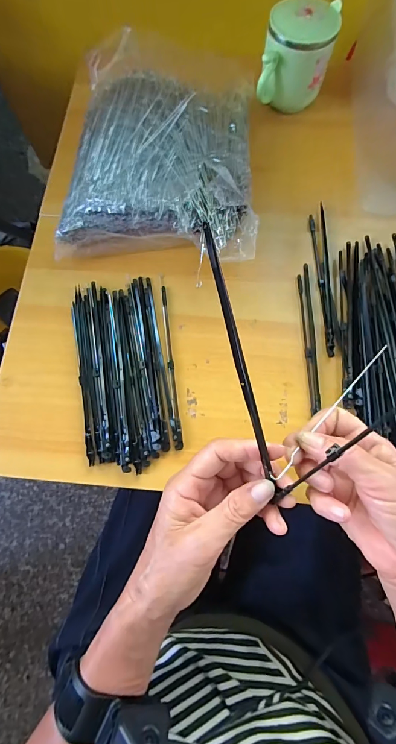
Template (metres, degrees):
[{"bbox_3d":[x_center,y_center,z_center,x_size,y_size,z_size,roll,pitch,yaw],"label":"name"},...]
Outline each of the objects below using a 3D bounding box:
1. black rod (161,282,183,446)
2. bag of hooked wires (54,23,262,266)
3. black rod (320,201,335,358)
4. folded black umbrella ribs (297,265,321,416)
[{"bbox_3d":[-0.029,-0.009,0.349,0.009,0.004,0.174,-7,74,-3],"label":"black rod"},{"bbox_3d":[-0.036,-0.255,0.385,0.211,0.059,0.272,5,74,1],"label":"bag of hooked wires"},{"bbox_3d":[0.141,-0.106,0.371,0.008,0.004,0.184,3,74,0],"label":"black rod"},{"bbox_3d":[0.117,-0.039,0.356,0.012,0.004,0.162,0,74,-1],"label":"folded black umbrella ribs"}]

